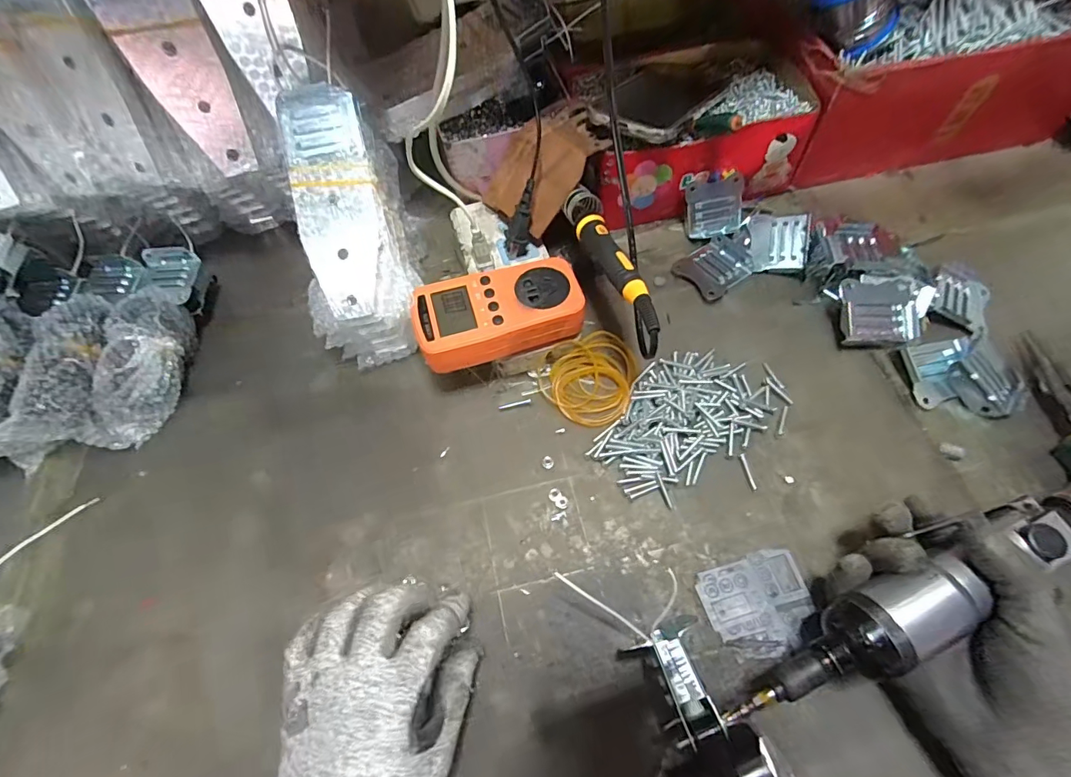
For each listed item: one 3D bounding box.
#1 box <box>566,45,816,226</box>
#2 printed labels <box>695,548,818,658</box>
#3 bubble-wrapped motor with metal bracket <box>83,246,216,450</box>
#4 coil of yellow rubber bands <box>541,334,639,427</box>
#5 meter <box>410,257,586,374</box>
[{"bbox_3d":[0.152,-0.268,0.480,0.209,0.097,0.164,-12,61,-3],"label":"box"},{"bbox_3d":[0.146,0.139,0.307,0.067,0.004,0.056,-17,61,-5],"label":"printed labels"},{"bbox_3d":[-0.337,-0.046,0.419,0.057,0.053,0.190,-4,61,2],"label":"bubble-wrapped motor with metal bracket"},{"bbox_3d":[0.049,-0.011,0.384,0.079,0.023,0.070,-31,64,-13],"label":"coil of yellow rubber bands"},{"bbox_3d":[-0.028,-0.059,0.368,0.126,0.028,0.068,-17,61,-6],"label":"meter"}]

